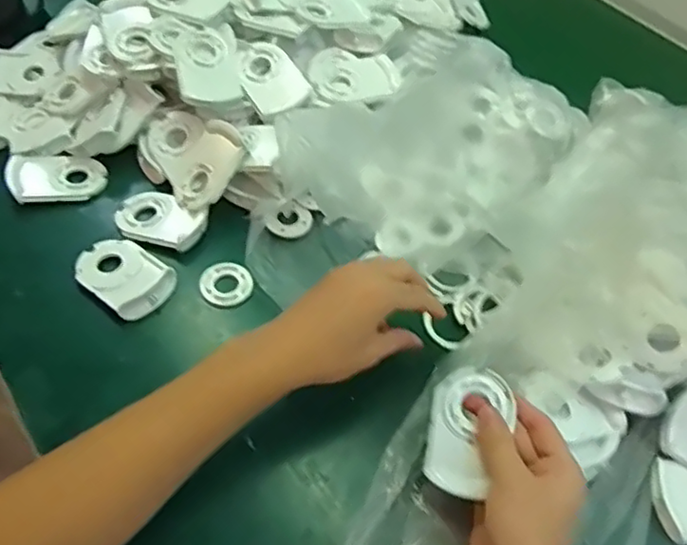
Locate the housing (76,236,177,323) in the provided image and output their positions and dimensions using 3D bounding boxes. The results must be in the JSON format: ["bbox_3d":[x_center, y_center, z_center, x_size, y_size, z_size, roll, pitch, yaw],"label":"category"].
[{"bbox_3d":[-0.186,0.000,0.529,0.085,0.016,0.060,35,58,20],"label":"housing"}]

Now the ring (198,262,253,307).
[{"bbox_3d":[-0.102,0.010,0.540,0.042,0.005,0.043,3,59,-5],"label":"ring"}]

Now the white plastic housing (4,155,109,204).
[{"bbox_3d":[-0.272,-0.093,0.593,0.084,0.023,0.052,-15,56,-16],"label":"white plastic housing"}]

